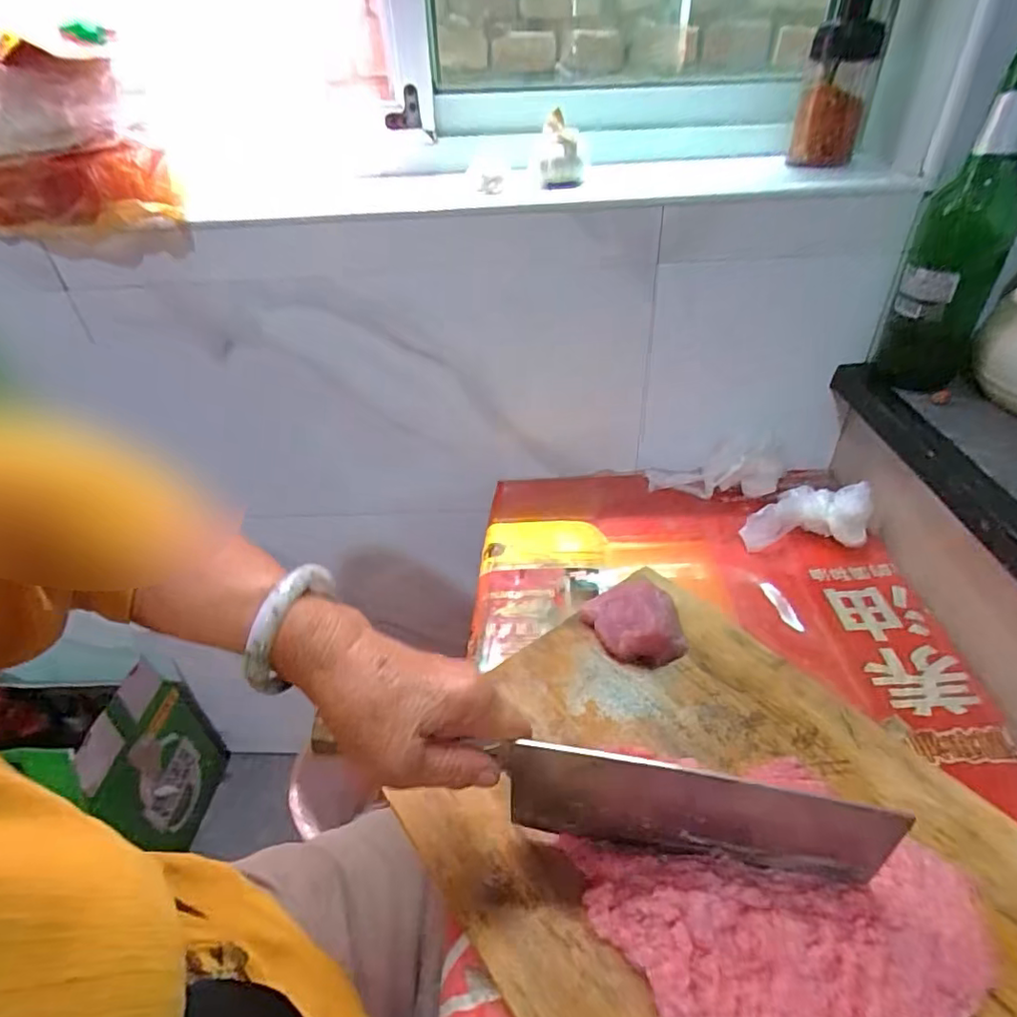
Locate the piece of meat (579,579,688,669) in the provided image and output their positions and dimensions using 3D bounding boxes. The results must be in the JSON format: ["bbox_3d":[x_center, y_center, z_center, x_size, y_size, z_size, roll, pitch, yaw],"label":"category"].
[{"bbox_3d":[0.107,0.098,0.479,0.064,0.030,0.077,-21,40,-20],"label":"piece of meat"}]

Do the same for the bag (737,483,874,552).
[{"bbox_3d":[0.298,0.008,0.579,0.118,0.043,0.055,-12,35,17],"label":"bag"}]

